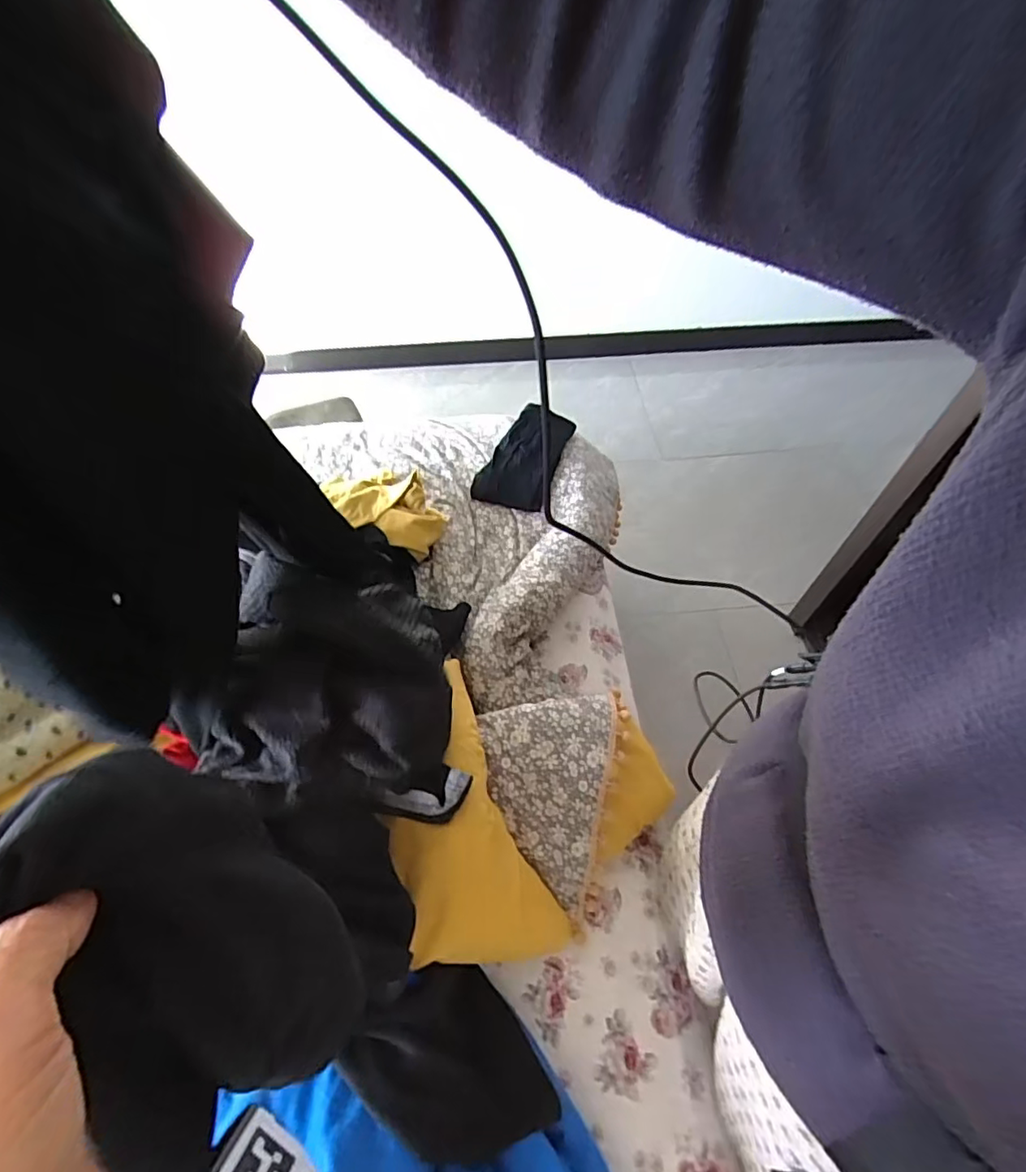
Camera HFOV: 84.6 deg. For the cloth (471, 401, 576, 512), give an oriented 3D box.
[{"bbox_3d":[0.023,-0.263,1.111,0.145,0.047,0.264,16,57,11],"label":"cloth"}]

